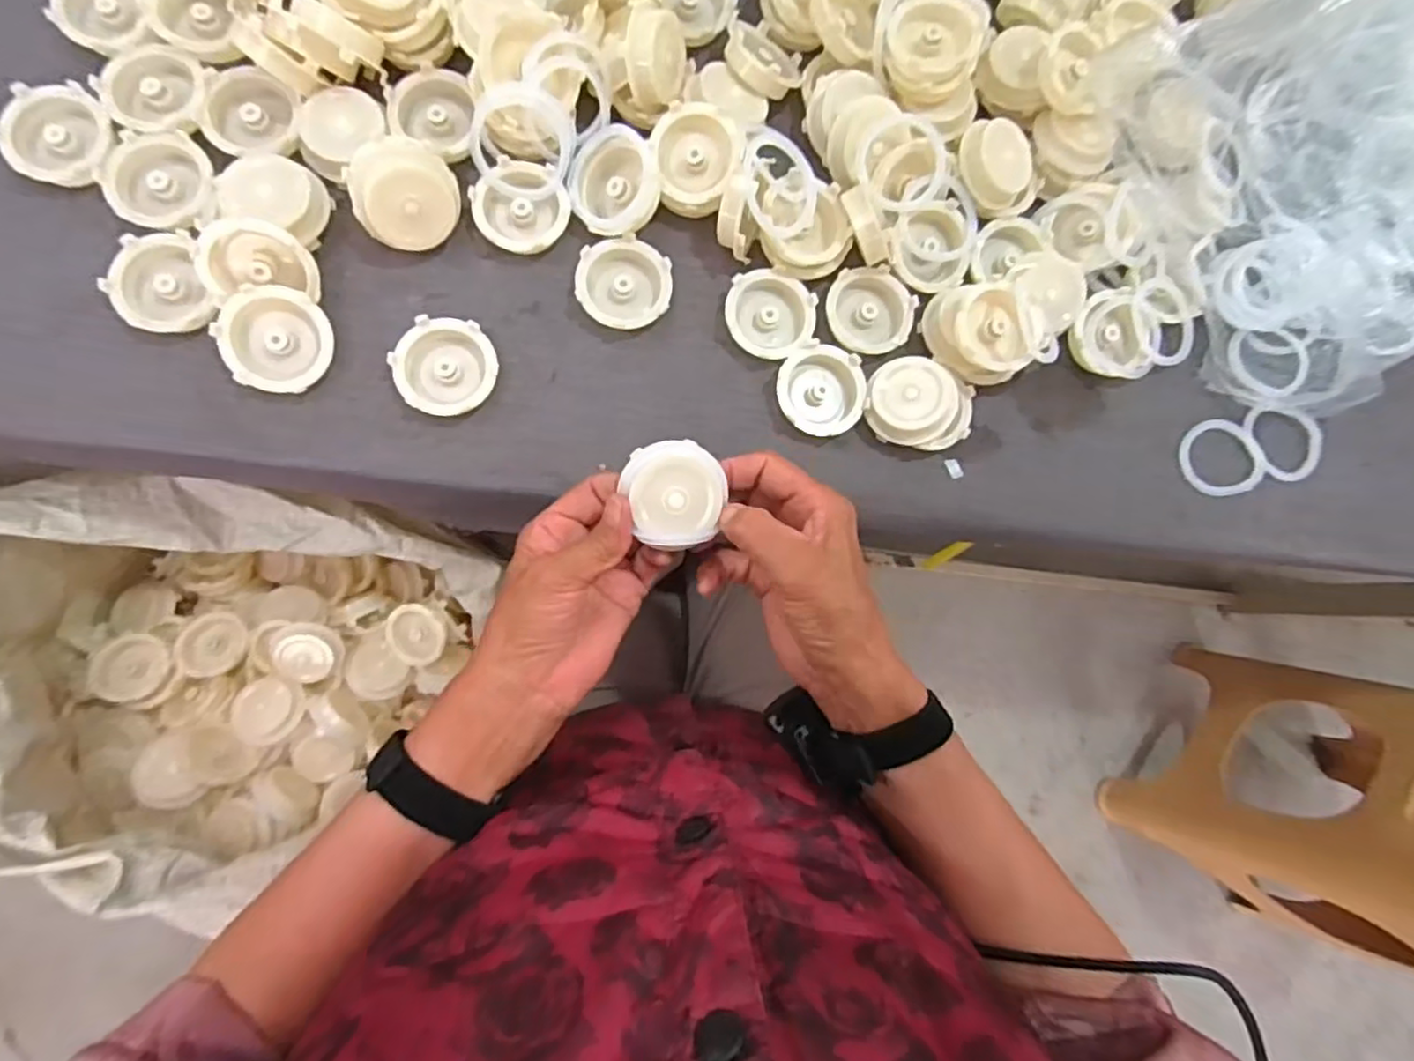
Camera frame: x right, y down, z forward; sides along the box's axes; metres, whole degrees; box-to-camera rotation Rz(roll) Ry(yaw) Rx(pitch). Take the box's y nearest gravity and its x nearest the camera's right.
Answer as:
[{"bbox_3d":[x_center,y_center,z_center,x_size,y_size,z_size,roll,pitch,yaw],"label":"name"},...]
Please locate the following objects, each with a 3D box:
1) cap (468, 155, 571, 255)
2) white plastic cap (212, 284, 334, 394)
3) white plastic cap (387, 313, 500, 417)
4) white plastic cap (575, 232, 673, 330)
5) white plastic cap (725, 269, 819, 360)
[{"bbox_3d":[-0.117,-0.202,0.426,0.055,0.012,0.060,1,85,-7],"label":"cap"},{"bbox_3d":[-0.248,-0.110,0.395,0.059,0.019,0.059,-1,96,-14],"label":"white plastic cap"},{"bbox_3d":[-0.158,-0.099,0.412,0.058,0.015,0.057,1,85,-7],"label":"white plastic cap"},{"bbox_3d":[-0.052,-0.155,0.428,0.058,0.017,0.057,1,85,-7],"label":"white plastic cap"},{"bbox_3d":[0.042,-0.141,0.441,0.057,0.011,0.055,1,85,-7],"label":"white plastic cap"}]

